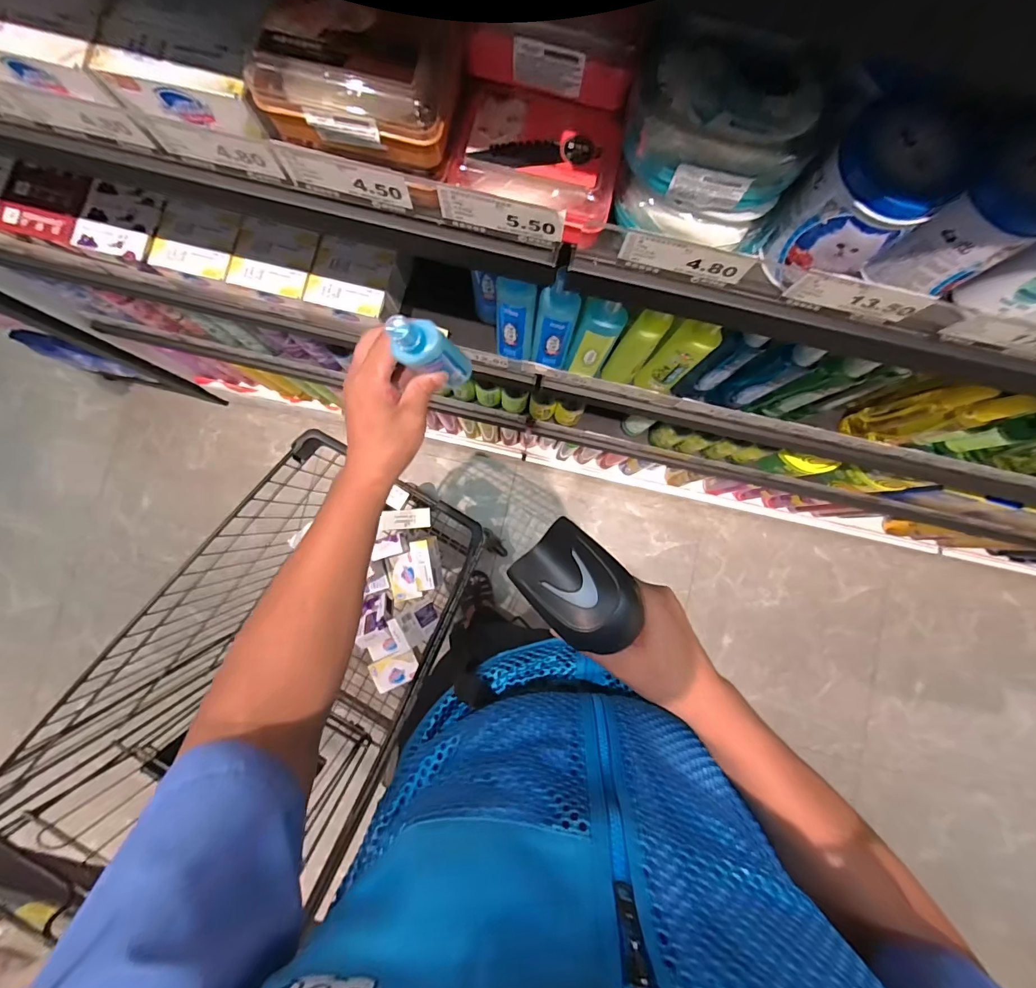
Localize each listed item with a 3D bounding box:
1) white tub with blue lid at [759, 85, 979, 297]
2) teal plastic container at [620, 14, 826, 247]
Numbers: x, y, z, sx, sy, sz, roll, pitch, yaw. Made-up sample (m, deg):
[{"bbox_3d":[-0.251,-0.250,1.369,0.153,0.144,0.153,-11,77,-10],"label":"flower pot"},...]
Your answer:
[{"bbox_3d":[0.222,-0.189,0.292,0.073,0.096,0.062,42,85,2],"label":"white tub with blue lid"},{"bbox_3d":[0.127,-0.221,0.288,0.116,0.078,0.086,3,85,-2],"label":"teal plastic container"}]

